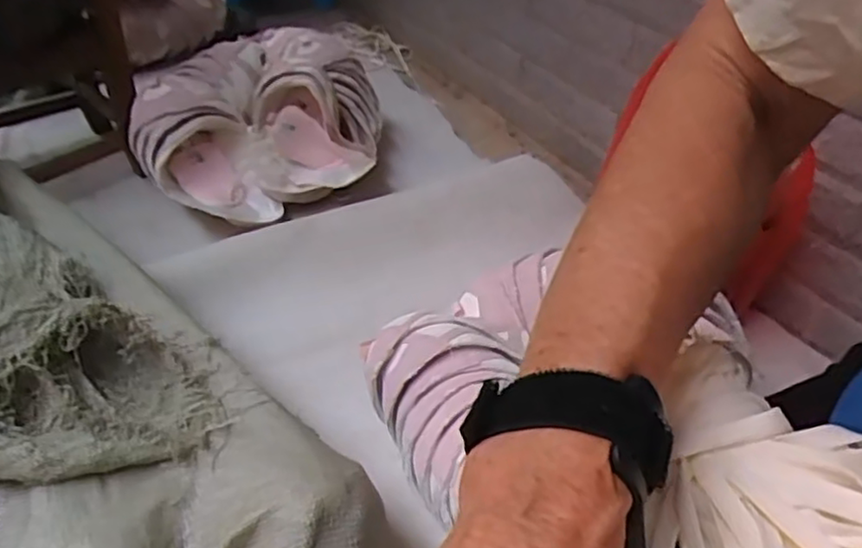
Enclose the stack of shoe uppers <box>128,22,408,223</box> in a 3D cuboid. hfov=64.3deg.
[{"bbox_3d":[-0.267,-0.256,1.100,0.388,0.153,0.356,-13,41,-15],"label":"stack of shoe uppers"}]

